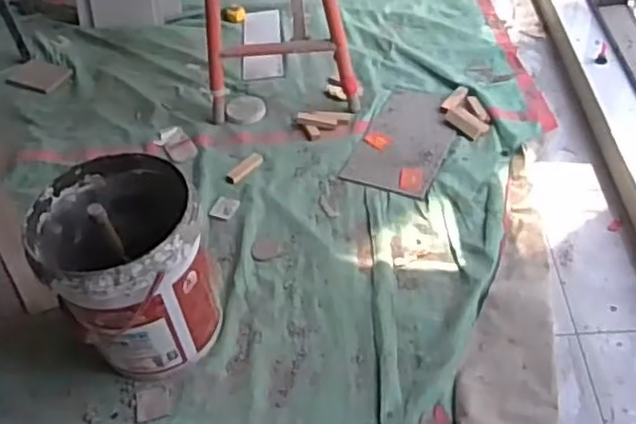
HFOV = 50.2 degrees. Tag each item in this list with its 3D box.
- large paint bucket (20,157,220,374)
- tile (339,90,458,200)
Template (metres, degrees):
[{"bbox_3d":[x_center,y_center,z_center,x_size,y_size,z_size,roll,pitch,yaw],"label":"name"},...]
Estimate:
[{"bbox_3d":[-0.361,0.119,1.348,0.297,0.359,0.320,-4,46,4],"label":"large paint bucket"},{"bbox_3d":[0.239,-0.189,1.797,0.225,0.010,0.377,17,55,21],"label":"tile"}]

